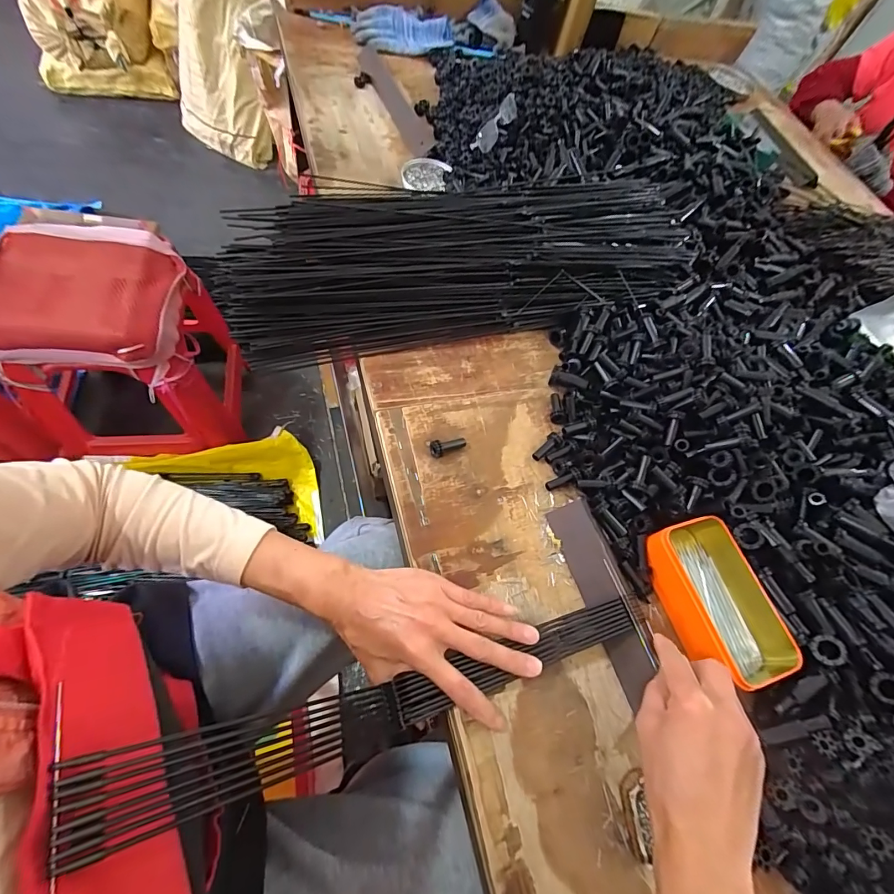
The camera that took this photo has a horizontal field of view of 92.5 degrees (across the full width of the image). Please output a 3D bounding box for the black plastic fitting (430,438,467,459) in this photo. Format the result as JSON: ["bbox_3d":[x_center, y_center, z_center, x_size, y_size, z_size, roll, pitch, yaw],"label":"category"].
[{"bbox_3d":[0.002,0.000,0.455,0.041,0.014,0.015,-14,66,-26],"label":"black plastic fitting"}]

